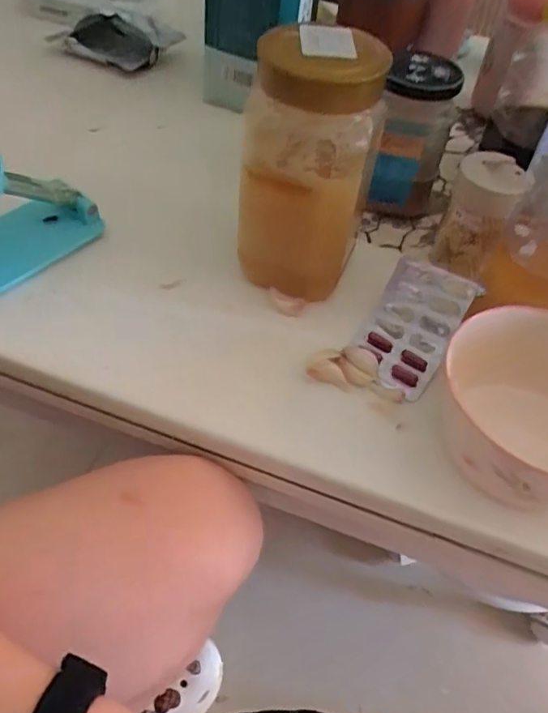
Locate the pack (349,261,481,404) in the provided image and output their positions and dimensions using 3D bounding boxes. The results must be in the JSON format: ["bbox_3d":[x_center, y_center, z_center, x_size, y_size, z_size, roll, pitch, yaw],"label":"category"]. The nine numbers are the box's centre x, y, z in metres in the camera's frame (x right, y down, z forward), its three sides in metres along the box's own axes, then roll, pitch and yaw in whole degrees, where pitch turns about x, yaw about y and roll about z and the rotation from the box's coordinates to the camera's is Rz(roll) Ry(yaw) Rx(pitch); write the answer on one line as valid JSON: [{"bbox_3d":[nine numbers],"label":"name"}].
[{"bbox_3d":[0.091,-0.021,0.381,0.057,0.036,0.087,29,54,18],"label":"pack"}]

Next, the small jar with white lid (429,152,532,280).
[{"bbox_3d":[0.151,-0.103,0.423,0.048,0.080,0.054,29,54,18],"label":"small jar with white lid"}]

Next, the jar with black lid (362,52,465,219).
[{"bbox_3d":[0.109,-0.170,0.453,0.057,0.106,0.072,17,51,8],"label":"jar with black lid"}]

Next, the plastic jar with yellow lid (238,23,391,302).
[{"bbox_3d":[0.022,-0.121,0.373,0.076,0.154,0.083,3,50,-3],"label":"plastic jar with yellow lid"}]

